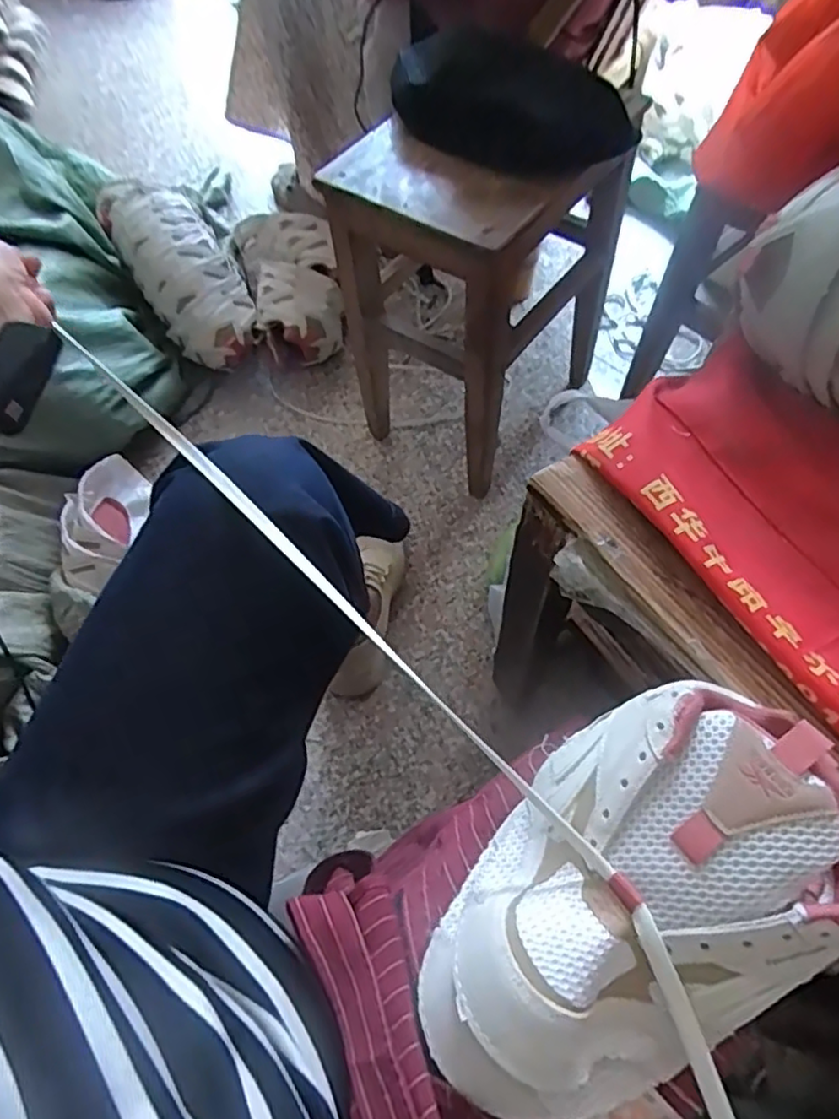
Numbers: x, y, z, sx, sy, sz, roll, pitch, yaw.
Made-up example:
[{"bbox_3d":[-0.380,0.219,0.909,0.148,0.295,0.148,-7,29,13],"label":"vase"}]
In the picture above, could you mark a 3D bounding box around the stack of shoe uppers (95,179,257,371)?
[{"bbox_3d":[-0.406,-0.502,1.115,0.162,0.110,0.401,-30,77,-13],"label":"stack of shoe uppers"}]

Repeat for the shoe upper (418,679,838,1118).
[{"bbox_3d":[0.100,0.155,0.303,0.217,0.084,0.132,-34,64,-14],"label":"shoe upper"}]

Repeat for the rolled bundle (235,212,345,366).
[{"bbox_3d":[-0.221,-0.485,1.156,0.162,0.145,0.324,-15,61,-5],"label":"rolled bundle"}]

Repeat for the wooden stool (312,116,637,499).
[{"bbox_3d":[0.083,-0.354,0.866,0.226,0.393,0.307,37,69,21],"label":"wooden stool"}]

